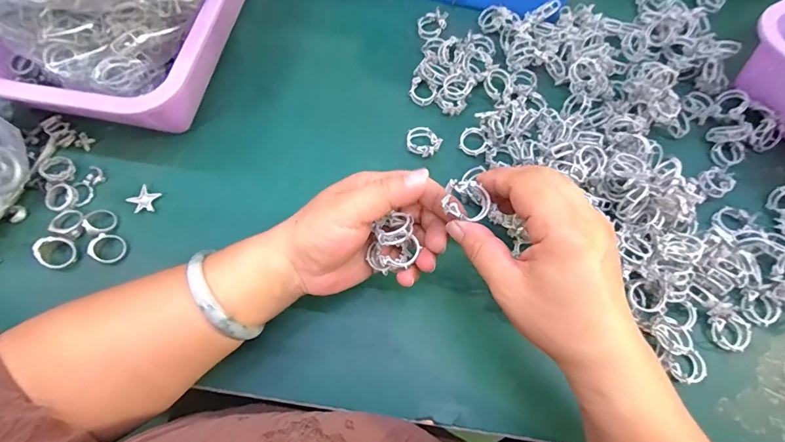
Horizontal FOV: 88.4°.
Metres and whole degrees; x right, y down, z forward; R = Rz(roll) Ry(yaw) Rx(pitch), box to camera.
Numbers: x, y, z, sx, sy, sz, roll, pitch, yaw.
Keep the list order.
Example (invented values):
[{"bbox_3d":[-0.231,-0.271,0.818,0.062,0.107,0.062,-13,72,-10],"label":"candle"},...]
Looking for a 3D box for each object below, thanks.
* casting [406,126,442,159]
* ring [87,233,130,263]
[{"bbox_3d":[0.027,-0.071,0.367,0.031,0.014,0.023,35,72,10],"label":"casting"},{"bbox_3d":[-0.227,0.021,0.321,0.023,0.011,0.023,1,70,-2],"label":"ring"}]

